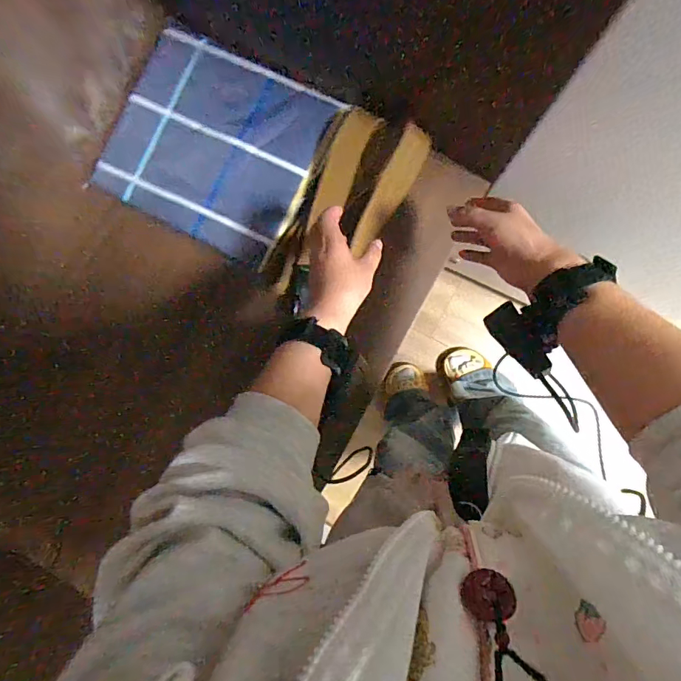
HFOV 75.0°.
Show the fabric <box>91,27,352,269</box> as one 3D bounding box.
[{"bbox_3d":[-0.167,-0.268,0.626,0.276,0.052,0.254,29,94,7],"label":"fabric"}]

